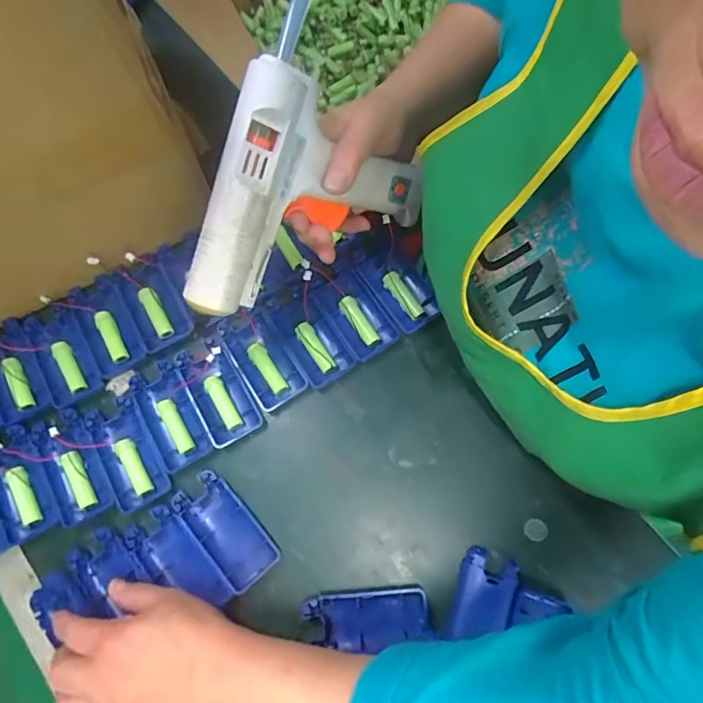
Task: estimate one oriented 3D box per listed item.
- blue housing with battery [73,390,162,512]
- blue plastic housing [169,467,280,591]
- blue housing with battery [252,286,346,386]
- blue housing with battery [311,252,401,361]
[{"bbox_3d":[-0.193,0.081,0.418,0.053,0.014,0.103,-22,75,-5],"label":"blue housing with battery"},{"bbox_3d":[-0.102,0.145,0.396,0.045,0.011,0.093,-40,77,-9],"label":"blue plastic housing"},{"bbox_3d":[-0.038,-0.019,0.444,0.051,0.014,0.099,-32,76,-7],"label":"blue housing with battery"},{"bbox_3d":[0.001,-0.041,0.446,0.047,0.015,0.095,-34,76,-8],"label":"blue housing with battery"}]

